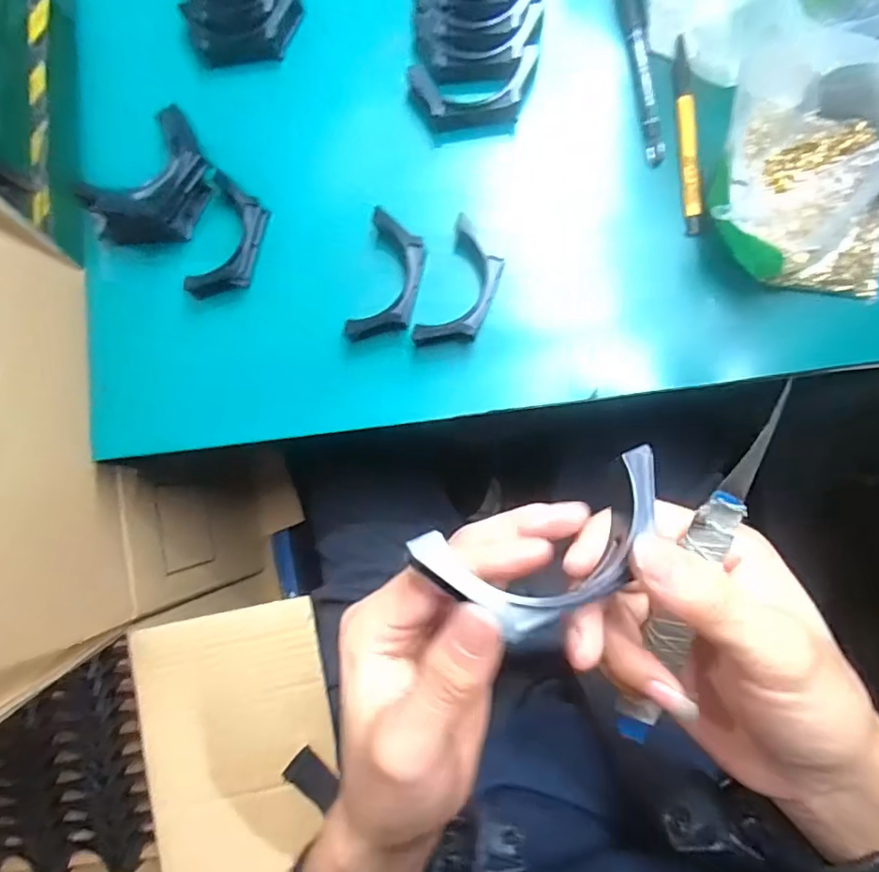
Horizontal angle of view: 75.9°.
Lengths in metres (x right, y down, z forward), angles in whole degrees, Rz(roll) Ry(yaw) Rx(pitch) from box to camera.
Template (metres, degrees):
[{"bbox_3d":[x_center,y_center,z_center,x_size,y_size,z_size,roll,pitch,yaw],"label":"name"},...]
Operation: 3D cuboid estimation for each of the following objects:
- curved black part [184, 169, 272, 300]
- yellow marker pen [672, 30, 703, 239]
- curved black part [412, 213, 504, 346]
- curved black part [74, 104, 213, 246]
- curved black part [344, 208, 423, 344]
[{"bbox_3d":[-0.150,-0.144,0.406,0.043,0.025,0.094,5,87,7],"label":"curved black part"},{"bbox_3d":[0.171,-0.207,0.388,0.013,0.009,0.135,-3,86,7],"label":"yellow marker pen"},{"bbox_3d":[0.017,-0.102,0.390,0.040,0.026,0.090,22,89,8],"label":"curved black part"},{"bbox_3d":[-0.208,-0.184,0.412,0.060,0.040,0.107,31,90,8],"label":"curved black part"},{"bbox_3d":[-0.036,-0.108,0.395,0.040,0.019,0.088,14,88,8],"label":"curved black part"}]

